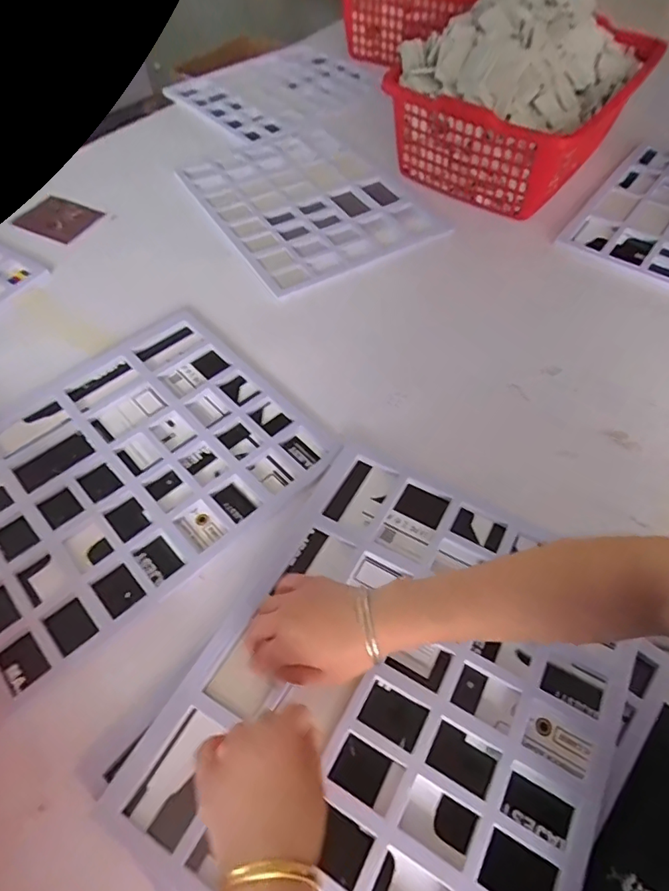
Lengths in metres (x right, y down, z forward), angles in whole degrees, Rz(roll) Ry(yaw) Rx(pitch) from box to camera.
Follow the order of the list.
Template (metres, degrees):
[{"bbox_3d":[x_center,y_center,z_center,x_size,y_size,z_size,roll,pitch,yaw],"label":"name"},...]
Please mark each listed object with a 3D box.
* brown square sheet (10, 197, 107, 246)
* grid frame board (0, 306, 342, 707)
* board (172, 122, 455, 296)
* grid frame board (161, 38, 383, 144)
[{"bbox_3d":[-0.478,-0.393,0.880,0.139,0.005,0.105,23,55,16],"label":"brown square sheet"},{"bbox_3d":[-0.257,0.022,0.618,0.416,0.018,0.339,-39,65,-22],"label":"grid frame board"},{"bbox_3d":[-0.057,-0.443,0.921,0.330,0.034,0.413,-28,62,-17],"label":"board"},{"bbox_3d":[-0.113,-0.804,1.132,0.430,0.025,0.311,-38,65,-22],"label":"grid frame board"}]

